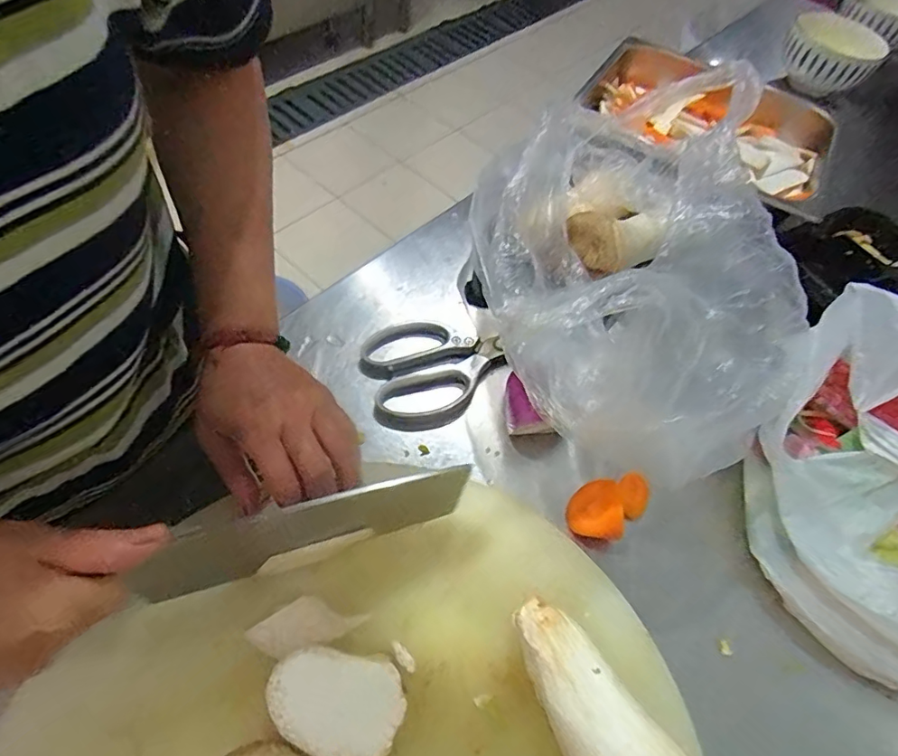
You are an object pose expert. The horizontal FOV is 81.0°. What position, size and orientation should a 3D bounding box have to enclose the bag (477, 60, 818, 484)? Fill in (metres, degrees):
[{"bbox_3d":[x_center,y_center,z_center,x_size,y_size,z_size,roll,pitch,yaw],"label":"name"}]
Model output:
[{"bbox_3d":[0.141,-0.115,0.463,0.215,0.150,0.402,1,55,-7],"label":"bag"}]

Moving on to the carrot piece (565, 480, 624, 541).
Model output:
[{"bbox_3d":[0.120,0.104,0.419,0.046,0.027,0.046,9,81,37],"label":"carrot piece"}]

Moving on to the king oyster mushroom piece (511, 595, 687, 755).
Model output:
[{"bbox_3d":[0.081,0.195,0.314,0.056,0.044,0.127,-30,63,-23],"label":"king oyster mushroom piece"}]

